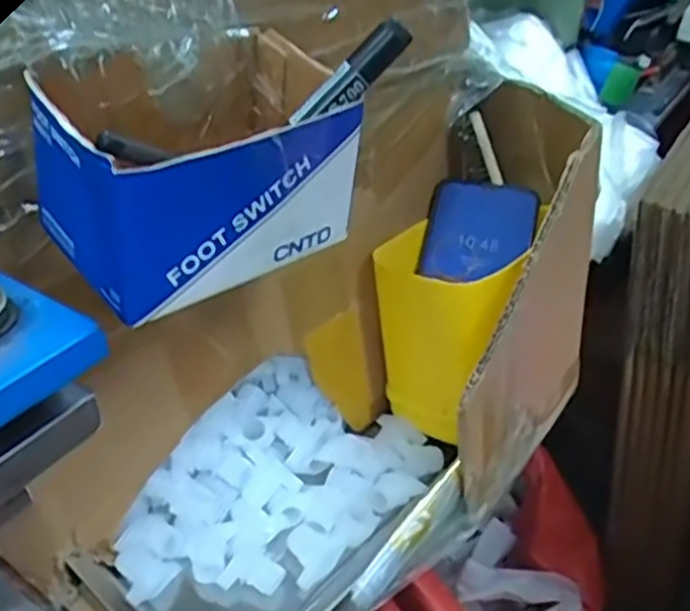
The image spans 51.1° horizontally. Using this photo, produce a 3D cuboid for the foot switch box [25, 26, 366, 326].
[{"bbox_3d":[-0.064,-0.061,0.317,0.124,0.073,0.095,-27,45,-34],"label":"foot switch box"}]

